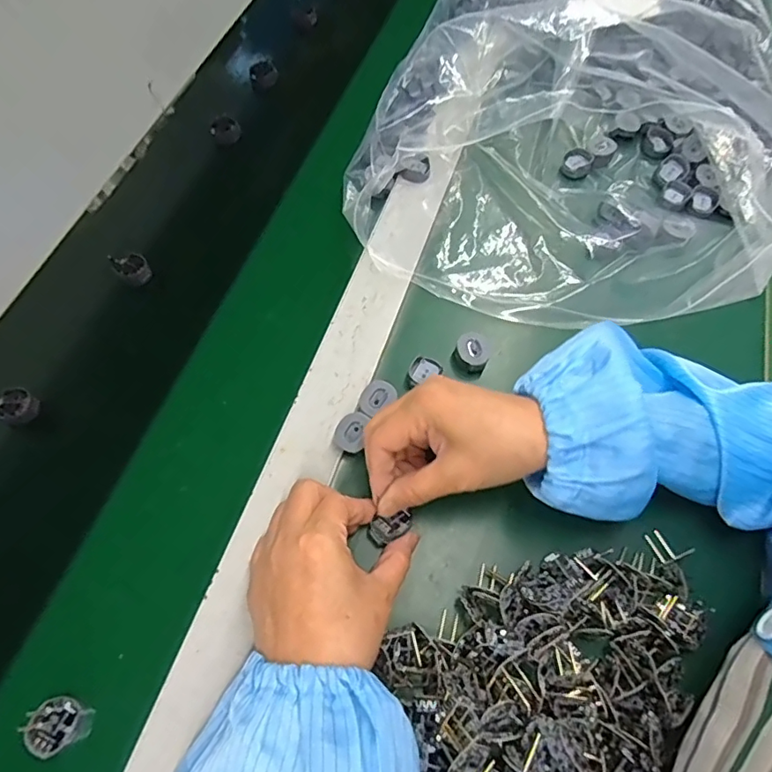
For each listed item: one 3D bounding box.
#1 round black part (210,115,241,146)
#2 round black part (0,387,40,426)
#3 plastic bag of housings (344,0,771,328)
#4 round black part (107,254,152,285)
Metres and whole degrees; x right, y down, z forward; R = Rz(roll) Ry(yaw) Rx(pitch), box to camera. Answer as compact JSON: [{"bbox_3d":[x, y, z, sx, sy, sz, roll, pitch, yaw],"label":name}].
[{"bbox_3d":[-0.163,-0.259,0.537,0.029,0.028,0.011,-16,65,-9],"label":"round black part"},{"bbox_3d":[-0.272,0.014,0.390,0.030,0.013,0.026,28,66,12],"label":"round black part"},{"bbox_3d":[0.216,-0.329,0.509,0.380,0.148,0.592,18,64,8],"label":"plastic bag of housings"},{"bbox_3d":[-0.214,-0.101,0.447,0.025,0.025,0.025,1,63,-1],"label":"round black part"}]

